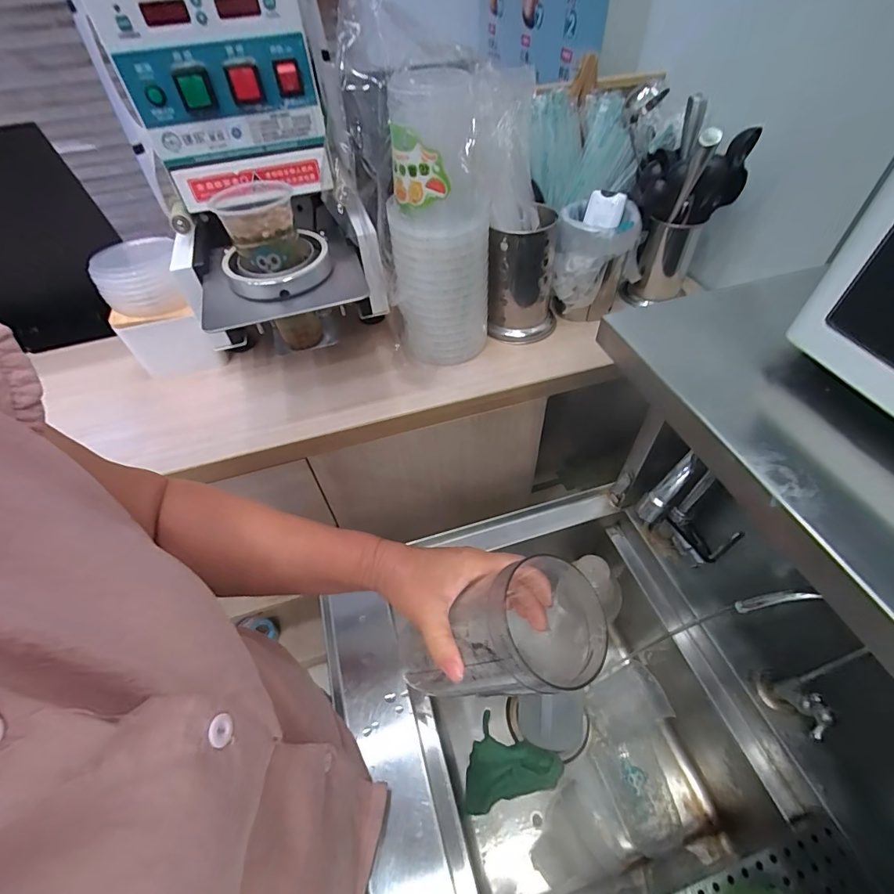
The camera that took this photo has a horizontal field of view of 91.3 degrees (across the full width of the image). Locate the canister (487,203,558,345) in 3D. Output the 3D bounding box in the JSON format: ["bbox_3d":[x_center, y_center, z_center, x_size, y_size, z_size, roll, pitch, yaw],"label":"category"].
[{"bbox_3d":[0.117,-0.250,0.650,0.101,0.161,0.099,7,52,10],"label":"canister"}]

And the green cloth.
[{"bbox_3d":[0.083,0.426,0.565,0.115,0.043,0.110,18,54,17],"label":"green cloth"}]

